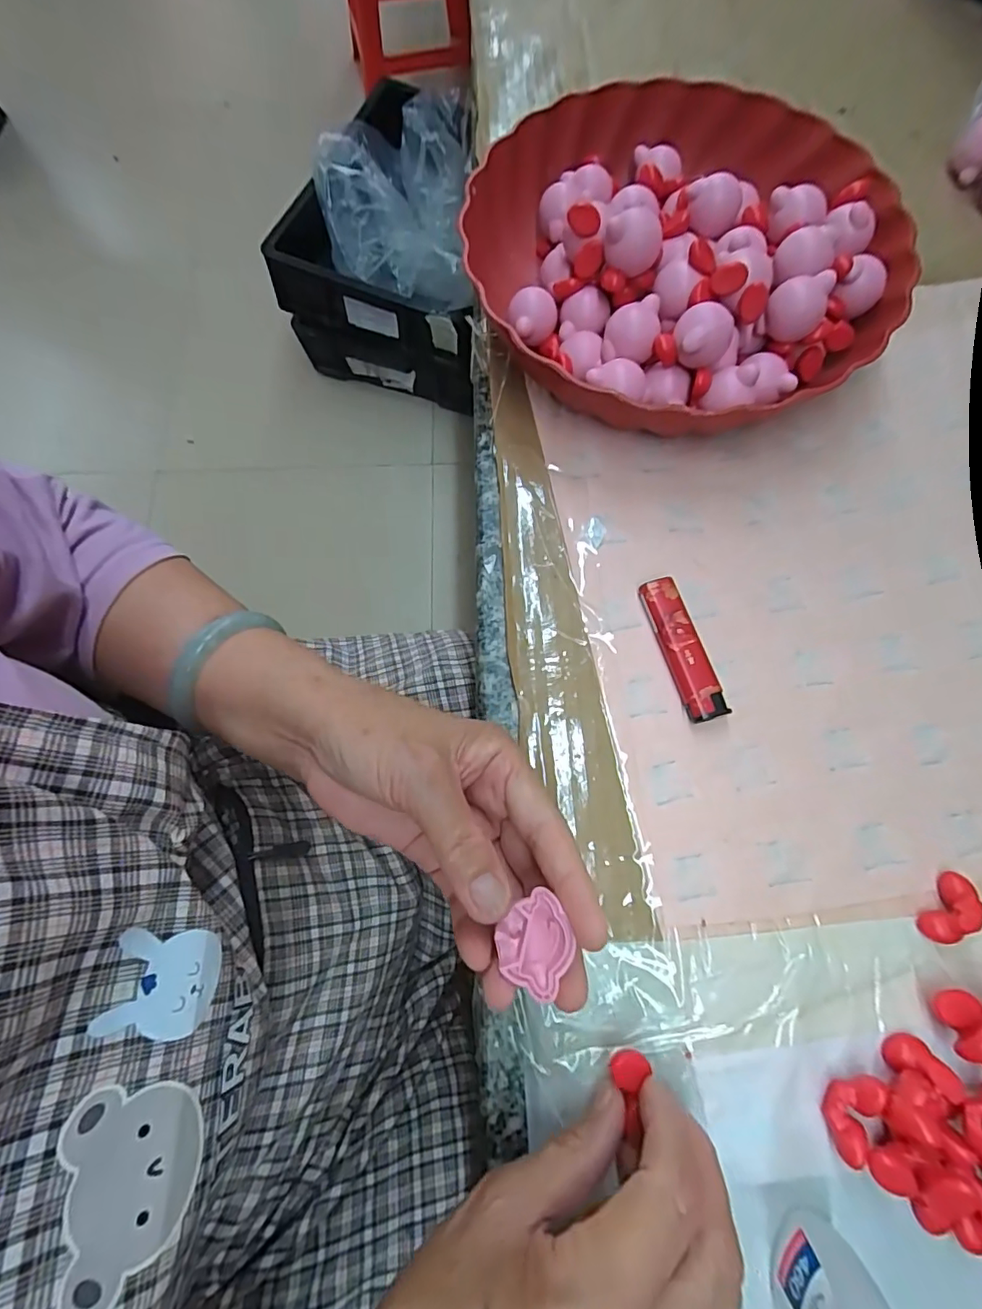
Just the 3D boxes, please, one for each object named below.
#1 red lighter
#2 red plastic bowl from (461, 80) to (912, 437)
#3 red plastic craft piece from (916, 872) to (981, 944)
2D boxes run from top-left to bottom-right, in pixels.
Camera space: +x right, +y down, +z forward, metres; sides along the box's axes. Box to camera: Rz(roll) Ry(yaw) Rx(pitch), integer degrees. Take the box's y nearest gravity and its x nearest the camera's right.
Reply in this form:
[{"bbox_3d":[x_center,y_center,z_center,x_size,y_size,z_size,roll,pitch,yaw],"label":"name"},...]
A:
[{"bbox_3d":[0.096,-0.003,0.268,0.019,0.012,0.074,-18,74,-6],"label":"red lighter"},{"bbox_3d":[0.110,-0.234,0.313,0.243,0.055,0.250,-10,73,-4],"label":"red plastic bowl"},{"bbox_3d":[0.203,0.112,0.231,0.013,0.015,0.031,40,77,11],"label":"red plastic craft piece"}]

